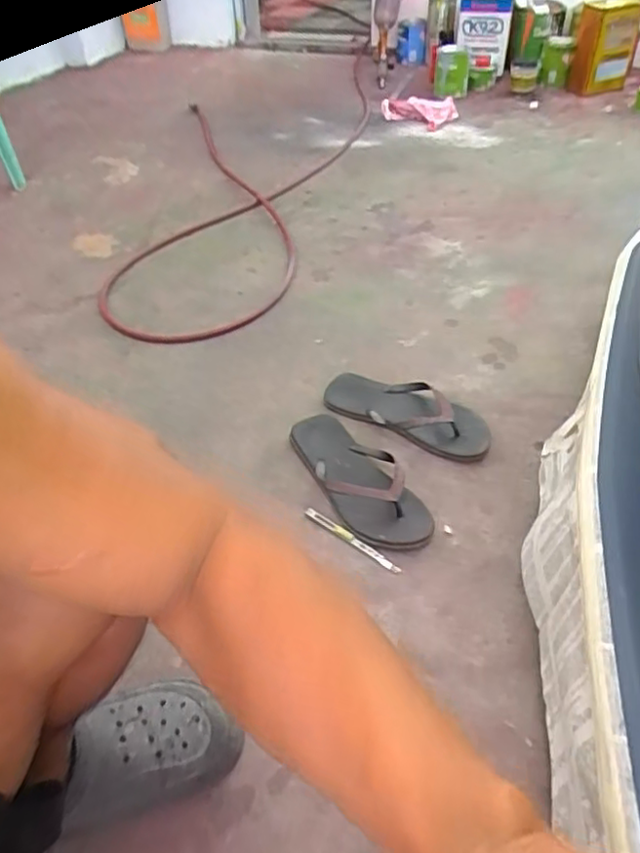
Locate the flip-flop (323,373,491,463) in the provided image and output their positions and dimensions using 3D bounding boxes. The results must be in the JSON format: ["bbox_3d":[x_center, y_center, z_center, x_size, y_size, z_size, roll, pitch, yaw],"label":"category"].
[{"bbox_3d":[0.135,-0.029,0.984,0.264,0.044,0.099,22,50,24],"label":"flip-flop"}]

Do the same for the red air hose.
[{"bbox_3d":[-0.179,-0.687,1.684,0.539,0.027,1.496,3,45,7],"label":"red air hose"}]

